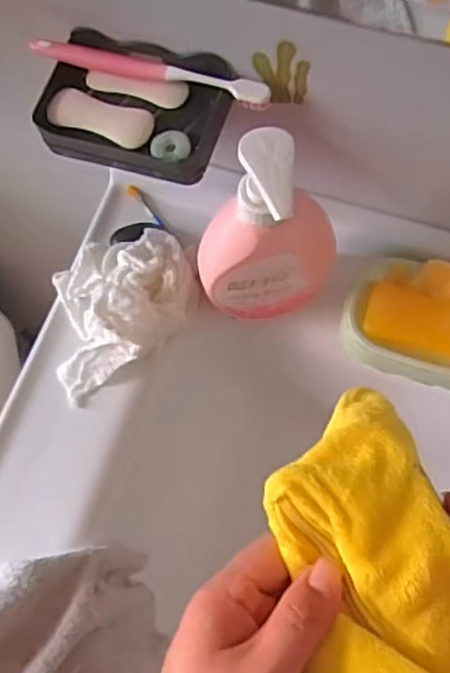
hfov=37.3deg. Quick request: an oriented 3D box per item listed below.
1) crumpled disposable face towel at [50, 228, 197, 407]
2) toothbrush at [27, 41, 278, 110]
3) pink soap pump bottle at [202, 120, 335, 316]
[{"bbox_3d":[-0.091,-0.029,0.556,0.134,0.070,0.103,-25,70,-7],"label":"crumpled disposable face towel"},{"bbox_3d":[-0.054,-0.198,0.495,0.182,0.024,0.021,17,71,9],"label":"toothbrush"},{"bbox_3d":[0.032,-0.066,0.475,0.100,0.200,0.054,-2,69,2],"label":"pink soap pump bottle"}]

